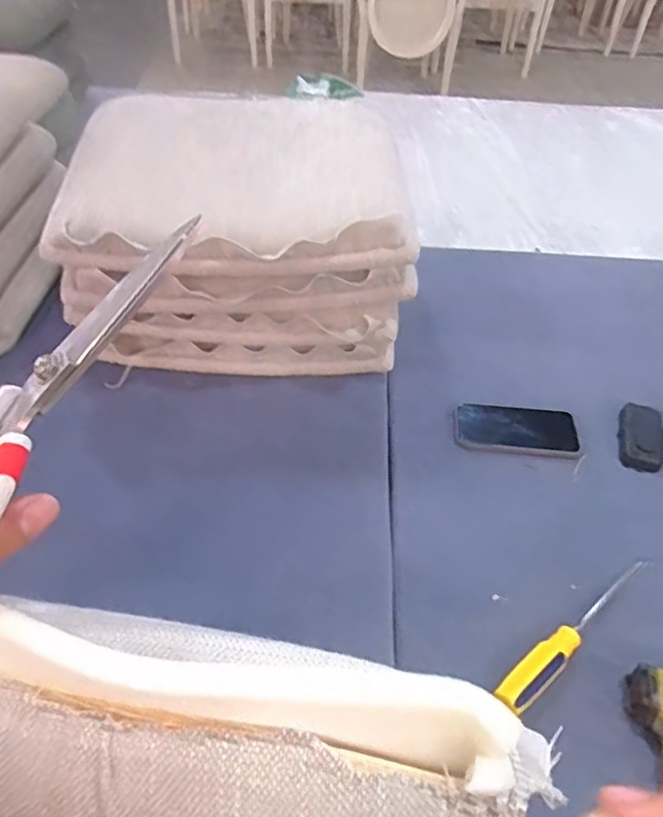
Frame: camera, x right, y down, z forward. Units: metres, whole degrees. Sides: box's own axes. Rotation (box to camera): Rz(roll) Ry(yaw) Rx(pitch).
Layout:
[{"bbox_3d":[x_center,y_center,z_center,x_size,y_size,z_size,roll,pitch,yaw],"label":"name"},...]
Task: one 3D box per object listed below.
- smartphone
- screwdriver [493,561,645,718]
[{"bbox_3d":[0.251,0.028,0.826,0.164,0.013,0.078,5,55,0],"label":"smartphone"},{"bbox_3d":[0.256,0.223,0.627,0.253,0.031,0.031,-31,56,-28],"label":"screwdriver"}]

